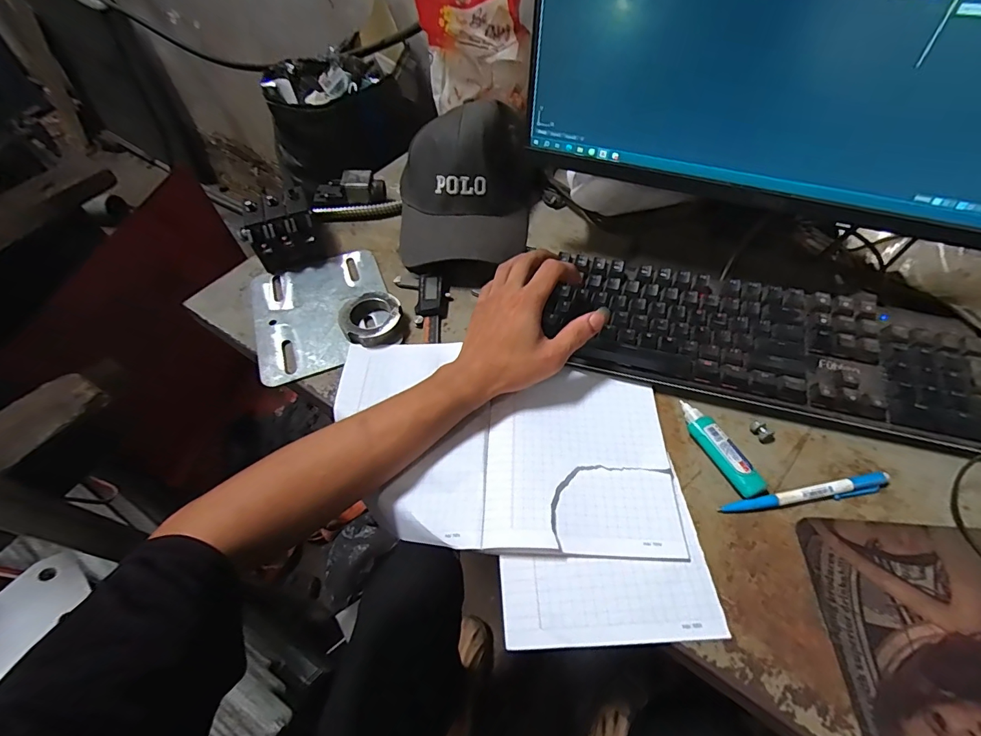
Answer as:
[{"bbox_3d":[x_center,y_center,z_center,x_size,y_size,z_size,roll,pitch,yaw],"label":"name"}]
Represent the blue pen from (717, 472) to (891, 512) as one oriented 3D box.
[{"bbox_3d":[0.254,0.103,0.349,0.136,0.011,0.014,-10,53,-5],"label":"blue pen"}]

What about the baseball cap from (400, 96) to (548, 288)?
[{"bbox_3d":[-0.031,-0.222,0.533,0.174,0.122,0.206,3,53,5],"label":"baseball cap"}]

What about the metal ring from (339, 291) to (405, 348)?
[{"bbox_3d":[-0.128,-0.054,0.474,0.065,0.022,0.066,-1,53,2],"label":"metal ring"}]

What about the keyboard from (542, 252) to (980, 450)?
[{"bbox_3d":[0.250,-0.030,0.422,0.371,0.048,0.133,14,55,13],"label":"keyboard"}]

